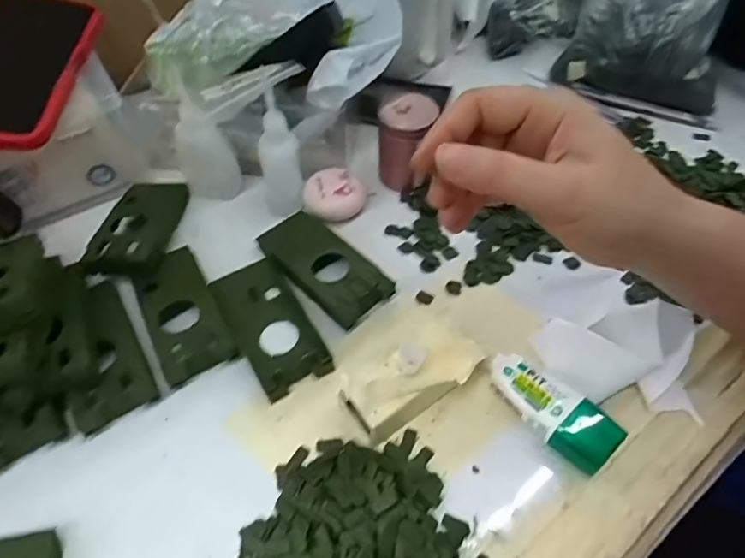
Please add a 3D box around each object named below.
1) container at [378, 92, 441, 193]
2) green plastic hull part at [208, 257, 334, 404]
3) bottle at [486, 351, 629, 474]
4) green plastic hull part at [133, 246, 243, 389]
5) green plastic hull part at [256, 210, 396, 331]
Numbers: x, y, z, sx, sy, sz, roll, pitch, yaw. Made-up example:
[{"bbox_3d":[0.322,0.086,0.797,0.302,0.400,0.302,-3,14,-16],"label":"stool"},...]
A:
[{"bbox_3d":[0.026,-0.106,0.406,0.040,0.065,0.038,-1,53,1],"label":"container"},{"bbox_3d":[-0.069,0.027,0.340,0.047,0.013,0.100,-27,57,-18],"label":"green plastic hull part"},{"bbox_3d":[0.102,0.074,0.297,0.077,0.020,0.031,34,61,25],"label":"bottle"},{"bbox_3d":[-0.127,0.018,0.342,0.044,0.012,0.103,-26,56,-17],"label":"green plastic hull part"},{"bbox_3d":[-0.036,-0.013,0.364,0.046,0.020,0.103,-38,60,-24],"label":"green plastic hull part"}]

